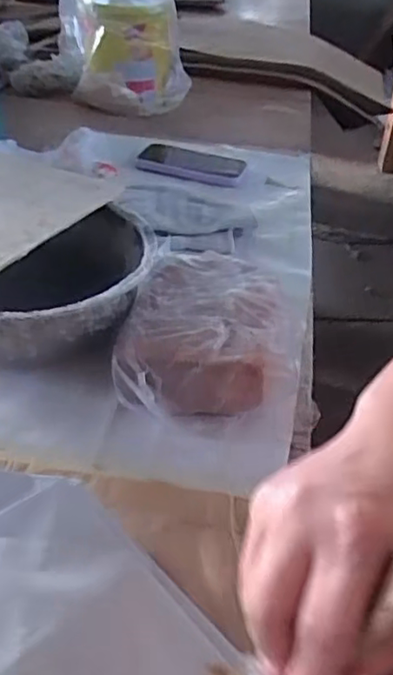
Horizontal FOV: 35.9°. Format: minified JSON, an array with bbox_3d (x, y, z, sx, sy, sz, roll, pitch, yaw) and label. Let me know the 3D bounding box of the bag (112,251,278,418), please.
[{"bbox_3d":[0.005,-0.006,0.498,0.116,0.064,0.162,7,36,4],"label":"bag"}]

